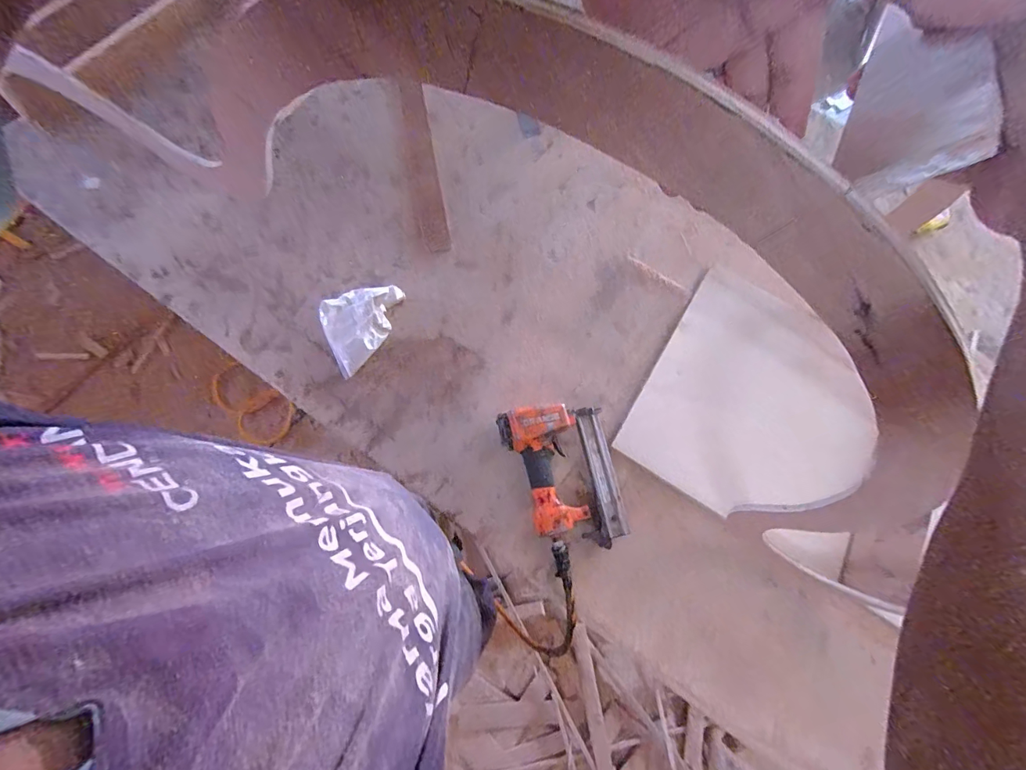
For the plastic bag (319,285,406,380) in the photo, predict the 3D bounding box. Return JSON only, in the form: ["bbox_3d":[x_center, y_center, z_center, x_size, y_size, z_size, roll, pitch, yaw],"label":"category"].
[{"bbox_3d":[-0.256,-0.113,0.734,0.164,0.055,0.117,-43,80,-13],"label":"plastic bag"}]

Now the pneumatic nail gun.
[{"bbox_3d":[0.086,0.141,0.672,0.162,0.058,0.247,-17,75,-6],"label":"pneumatic nail gun"}]

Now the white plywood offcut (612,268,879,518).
[{"bbox_3d":[0.403,0.024,0.724,0.325,0.023,0.389,27,72,20],"label":"white plywood offcut"}]

